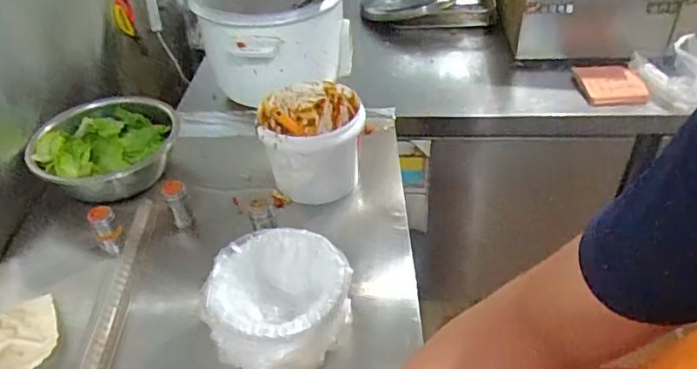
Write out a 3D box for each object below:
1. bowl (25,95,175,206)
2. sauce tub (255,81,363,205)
[{"bbox_3d":[-0.465,-0.063,1.067,0.216,0.128,0.232,-2,40,1],"label":"bowl"},{"bbox_3d":[-0.065,-0.068,0.992,0.180,0.154,0.166,-7,40,-5],"label":"sauce tub"}]

